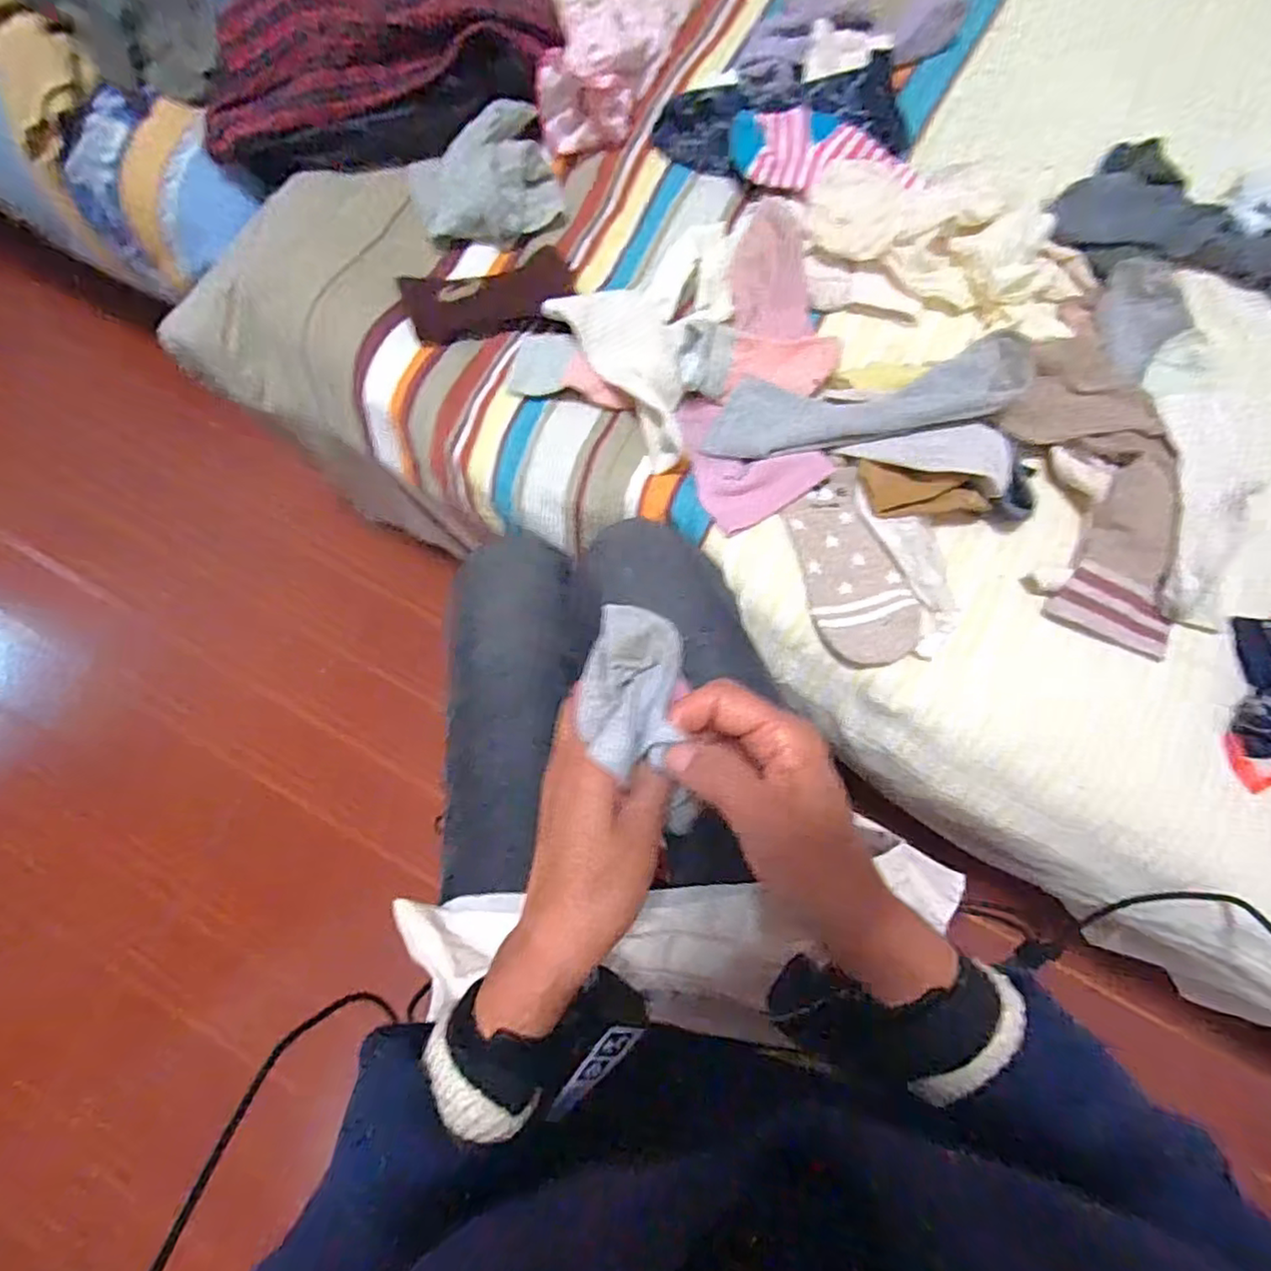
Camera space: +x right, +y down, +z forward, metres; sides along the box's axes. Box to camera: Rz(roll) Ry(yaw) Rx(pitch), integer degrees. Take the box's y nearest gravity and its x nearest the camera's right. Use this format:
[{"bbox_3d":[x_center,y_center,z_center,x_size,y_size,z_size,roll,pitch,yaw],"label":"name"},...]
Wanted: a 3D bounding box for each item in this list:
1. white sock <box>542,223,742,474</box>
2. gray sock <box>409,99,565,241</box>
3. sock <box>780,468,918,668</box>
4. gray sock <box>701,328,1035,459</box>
[{"bbox_3d":[0.033,-0.225,0.483,0.172,0.038,0.153,-36,82,-2],"label":"white sock"},{"bbox_3d":[-0.123,-0.372,0.529,0.117,0.041,0.089,-24,81,-3],"label":"gray sock"},{"bbox_3d":[0.155,-0.048,0.467,0.071,0.021,0.141,-22,82,0],"label":"sock"},{"bbox_3d":[0.161,-0.171,0.466,0.215,0.029,0.066,-8,82,14],"label":"gray sock"}]

